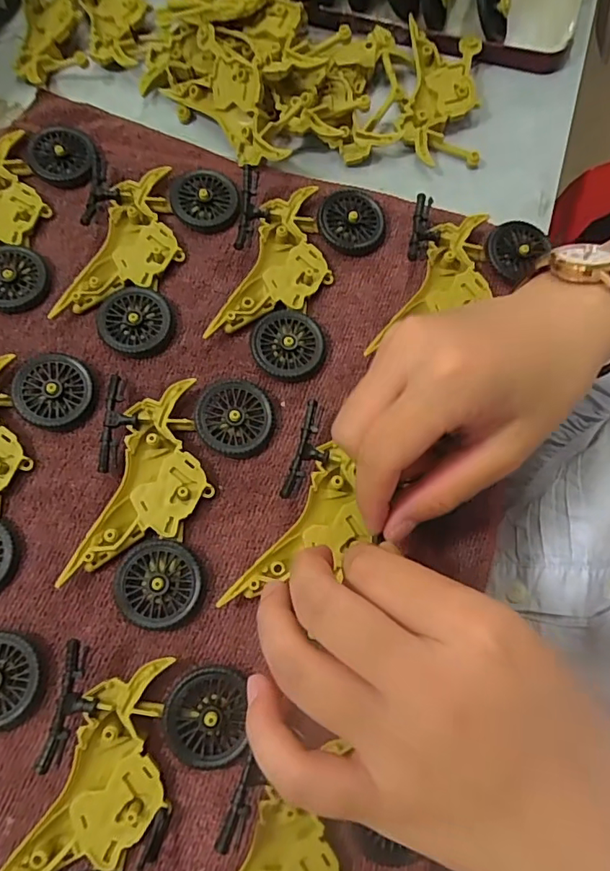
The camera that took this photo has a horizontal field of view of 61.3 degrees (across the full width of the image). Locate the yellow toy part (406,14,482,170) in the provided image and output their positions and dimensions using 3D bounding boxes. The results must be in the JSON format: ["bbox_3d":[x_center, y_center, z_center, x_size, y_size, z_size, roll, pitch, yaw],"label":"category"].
[{"bbox_3d":[0.086,-0.214,0.323,0.045,0.020,0.101,3,72,-1],"label":"yellow toy part"}]

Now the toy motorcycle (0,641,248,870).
[{"bbox_3d":[-0.071,0.143,0.198,0.071,0.016,0.111,16,72,3],"label":"toy motorcycle"}]

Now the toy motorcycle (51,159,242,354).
[{"bbox_3d":[-0.091,-0.102,0.278,0.076,0.016,0.115,19,72,4],"label":"toy motorcycle"}]

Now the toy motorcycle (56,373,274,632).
[{"bbox_3d":[-0.065,0.025,0.239,0.073,0.012,0.114,14,72,3],"label":"toy motorcycle"}]

